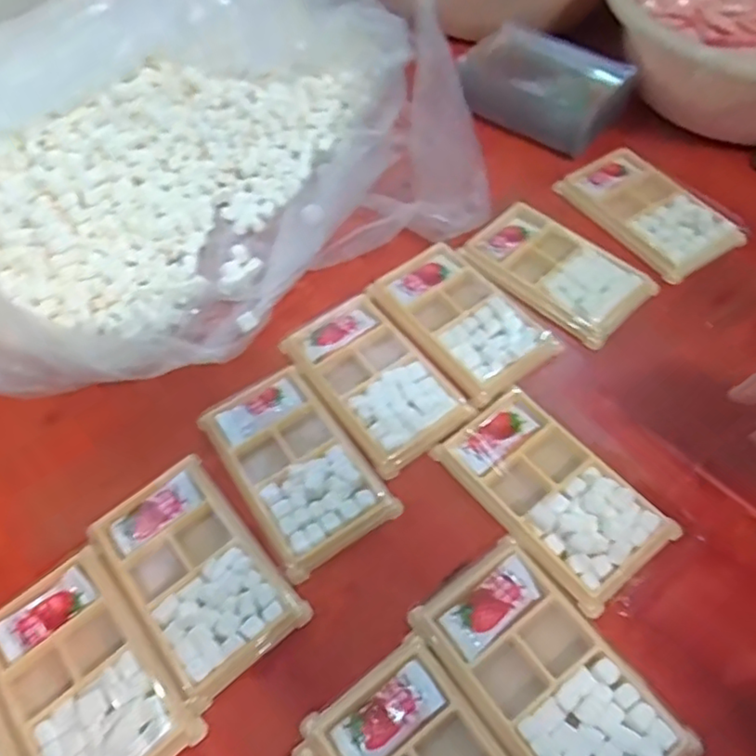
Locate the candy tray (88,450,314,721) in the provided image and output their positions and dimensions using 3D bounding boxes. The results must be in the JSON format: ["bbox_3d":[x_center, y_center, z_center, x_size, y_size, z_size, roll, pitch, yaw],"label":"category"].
[{"bbox_3d":[-0.112,0.115,0.376,0.077,0.010,0.137,-37,63,-18],"label":"candy tray"}]

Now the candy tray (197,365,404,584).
[{"bbox_3d":[-0.056,0.055,0.409,0.078,0.010,0.134,-31,61,-15],"label":"candy tray"}]

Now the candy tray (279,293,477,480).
[{"bbox_3d":[-0.002,-0.002,0.443,0.081,0.012,0.137,-33,61,-16],"label":"candy tray"}]

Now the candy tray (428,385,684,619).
[{"bbox_3d":[0.108,0.067,0.383,0.076,0.011,0.135,-37,62,-18],"label":"candy tray"}]

